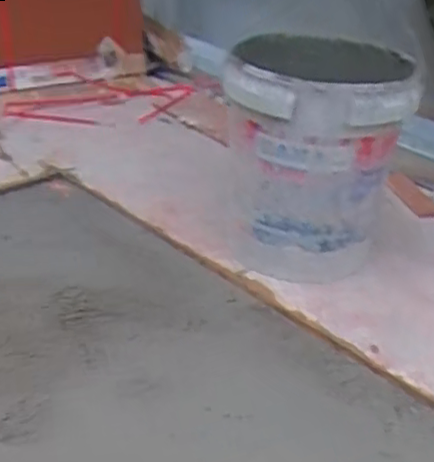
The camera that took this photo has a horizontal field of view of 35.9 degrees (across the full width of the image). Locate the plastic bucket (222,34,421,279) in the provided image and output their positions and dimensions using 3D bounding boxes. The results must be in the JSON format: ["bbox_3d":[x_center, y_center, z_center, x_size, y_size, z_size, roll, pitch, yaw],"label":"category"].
[{"bbox_3d":[0.167,-0.164,1.186,0.306,0.334,0.318,9,30,6],"label":"plastic bucket"}]

